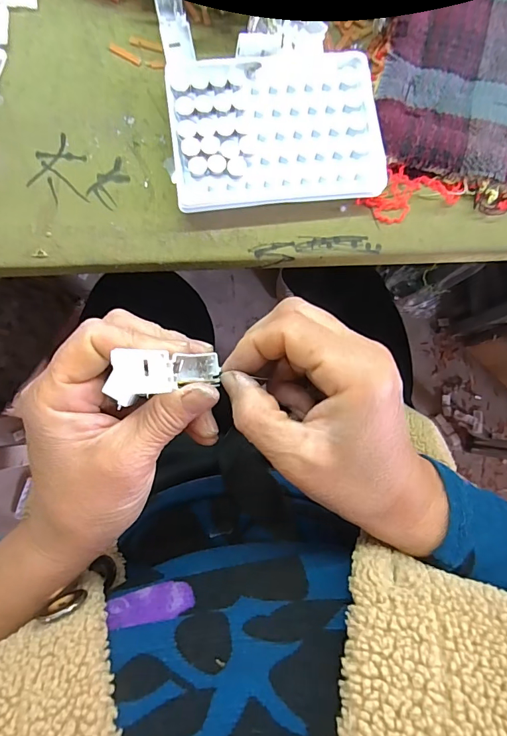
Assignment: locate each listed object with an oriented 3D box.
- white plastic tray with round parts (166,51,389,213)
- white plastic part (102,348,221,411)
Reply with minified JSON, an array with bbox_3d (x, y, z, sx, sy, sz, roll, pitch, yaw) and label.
[{"bbox_3d":[0.015,-0.153,0.263,0.130,0.019,0.095,-7,84,-5],"label":"white plastic tray with round parts"},{"bbox_3d":[-0.043,0.003,0.199,0.053,0.016,0.019,-4,82,-45],"label":"white plastic part"}]

